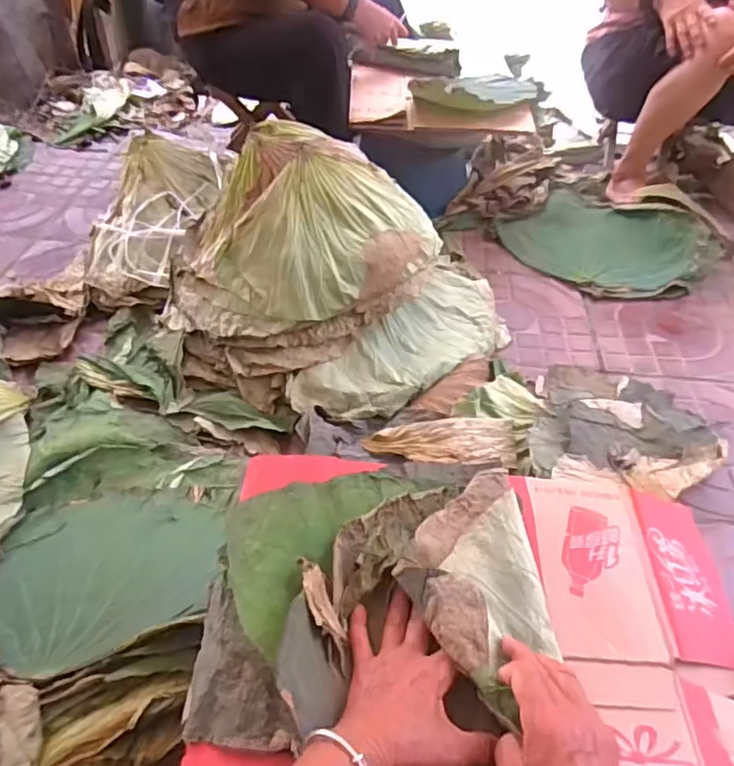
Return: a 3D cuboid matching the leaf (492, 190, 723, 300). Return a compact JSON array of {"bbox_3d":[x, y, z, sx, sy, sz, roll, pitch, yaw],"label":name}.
[{"bbox_3d":[0.522,-0.317,1.337,0.281,0.102,0.396,-33,54,-30],"label":"leaf"}]

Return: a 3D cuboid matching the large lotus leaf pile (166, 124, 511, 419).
[{"bbox_3d":[-0.040,-0.183,1.005,0.473,0.317,0.395,18,47,16],"label":"large lotus leaf pile"}]

